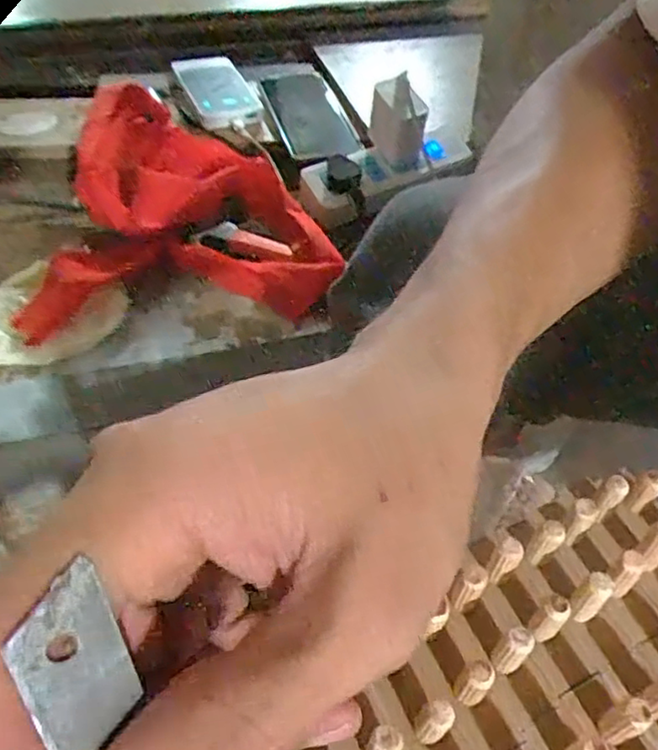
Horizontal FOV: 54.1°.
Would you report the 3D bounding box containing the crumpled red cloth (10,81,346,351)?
[{"bbox_3d":[-0.121,-0.153,0.573,0.245,0.052,0.299,-3,49,-7],"label":"crumpled red cloth"}]

